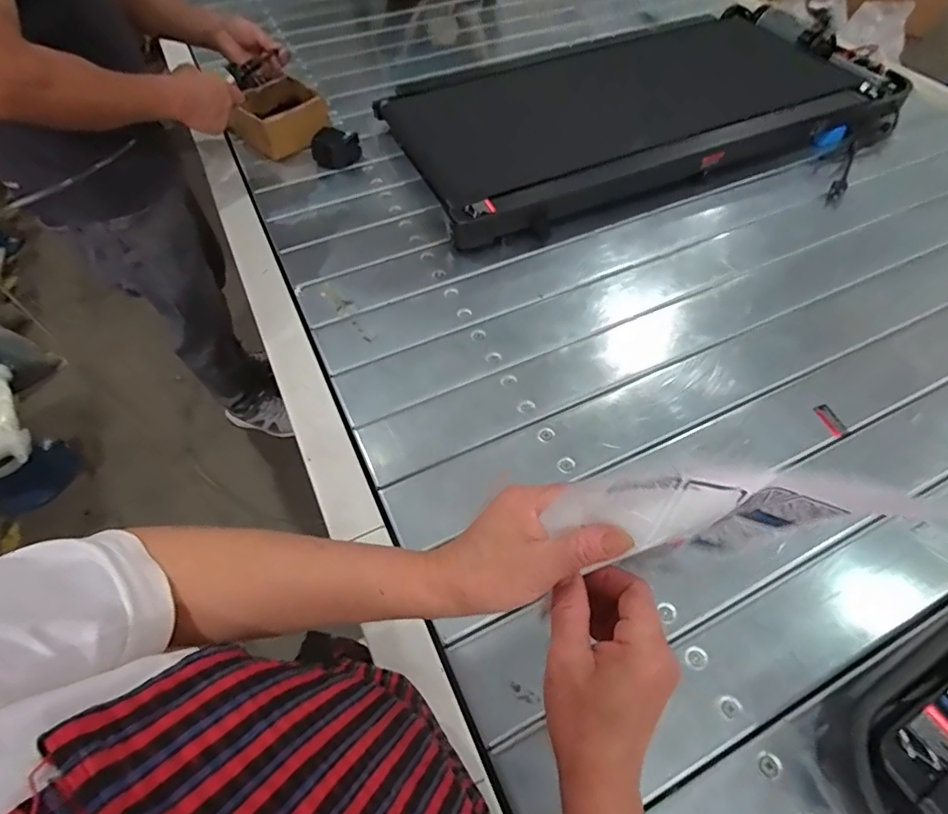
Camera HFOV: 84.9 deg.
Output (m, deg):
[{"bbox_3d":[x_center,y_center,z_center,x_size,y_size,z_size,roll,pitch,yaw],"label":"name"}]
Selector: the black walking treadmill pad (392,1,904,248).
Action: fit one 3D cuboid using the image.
[{"bbox_3d":[0.371,-0.635,1.108,1.042,0.118,0.473,-20,56,-13],"label":"black walking treadmill pad"}]

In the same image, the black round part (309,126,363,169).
[{"bbox_3d":[-0.281,-0.529,1.062,0.100,0.069,0.048,-12,55,-9],"label":"black round part"}]

